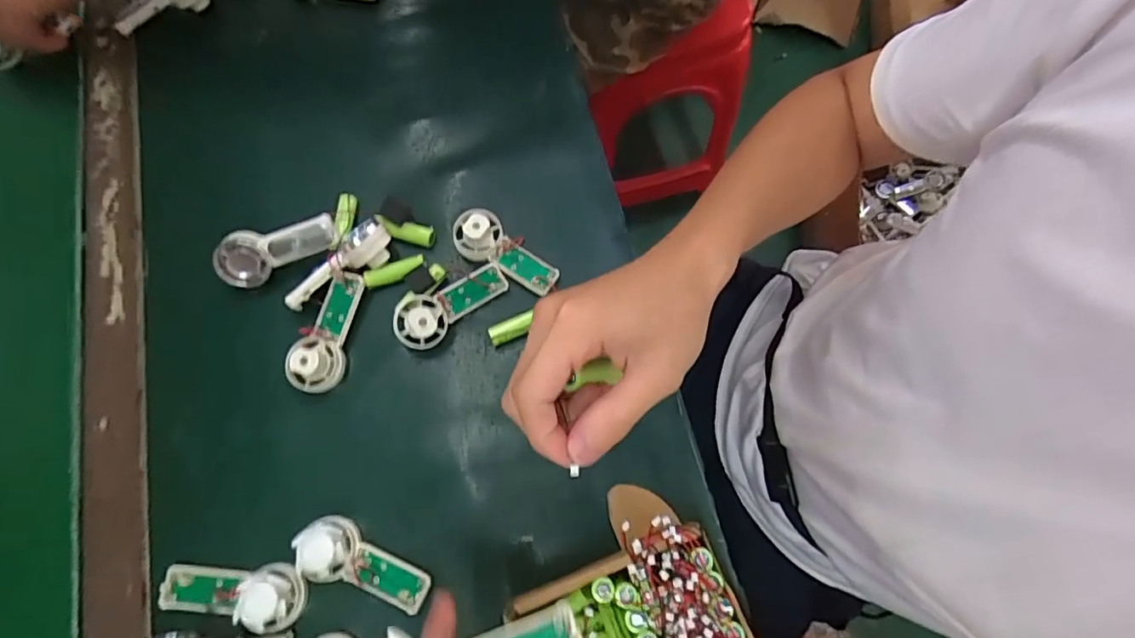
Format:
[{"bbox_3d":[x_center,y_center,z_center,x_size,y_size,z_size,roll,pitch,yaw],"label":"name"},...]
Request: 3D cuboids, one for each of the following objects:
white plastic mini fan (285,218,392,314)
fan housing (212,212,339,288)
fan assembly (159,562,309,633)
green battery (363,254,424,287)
[{"bbox_3d":[-0.176,-0.042,0.430,0.034,0.021,0.096,37,76,10],"label":"white plastic mini fan"},{"bbox_3d":[-0.230,-0.054,0.438,0.093,0.041,0.017,-14,29,-4],"label":"fan housing"},{"bbox_3d":[-0.225,0.183,0.364,0.094,0.026,0.038,3,73,0],"label":"fan assembly"},{"bbox_3d":[-0.139,-0.038,0.447,0.049,0.010,0.015,-20,74,-6],"label":"green battery"}]

